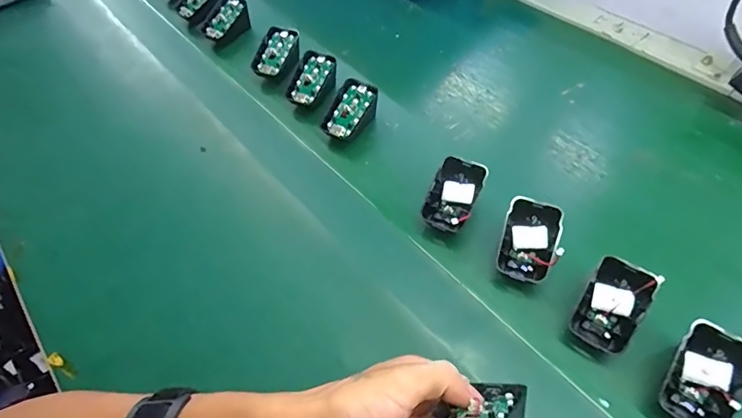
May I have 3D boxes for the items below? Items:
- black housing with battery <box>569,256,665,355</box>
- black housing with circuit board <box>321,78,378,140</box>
[{"bbox_3d":[0.188,0.075,0.355,0.043,0.028,0.068,29,92,30],"label":"black housing with battery"},{"bbox_3d":[-0.025,-0.106,0.509,0.042,0.044,0.069,28,60,24],"label":"black housing with circuit board"}]

